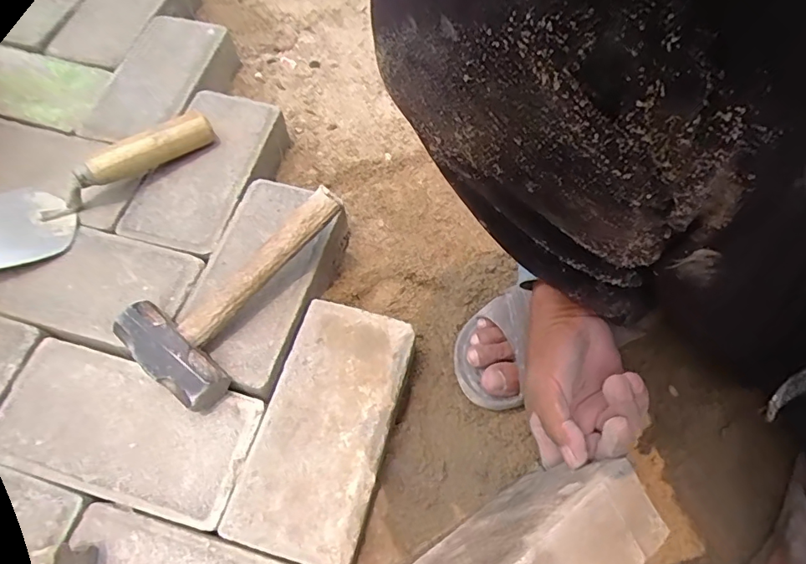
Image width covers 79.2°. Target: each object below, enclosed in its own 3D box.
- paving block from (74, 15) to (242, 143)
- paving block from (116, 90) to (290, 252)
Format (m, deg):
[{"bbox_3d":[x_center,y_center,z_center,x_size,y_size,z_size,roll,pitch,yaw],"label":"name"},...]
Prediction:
[{"bbox_3d":[-0.295,-0.236,0.616,0.112,0.067,0.207,12,66,6],"label":"paving block"},{"bbox_3d":[-0.209,-0.113,0.546,0.109,0.069,0.204,12,63,6],"label":"paving block"}]

